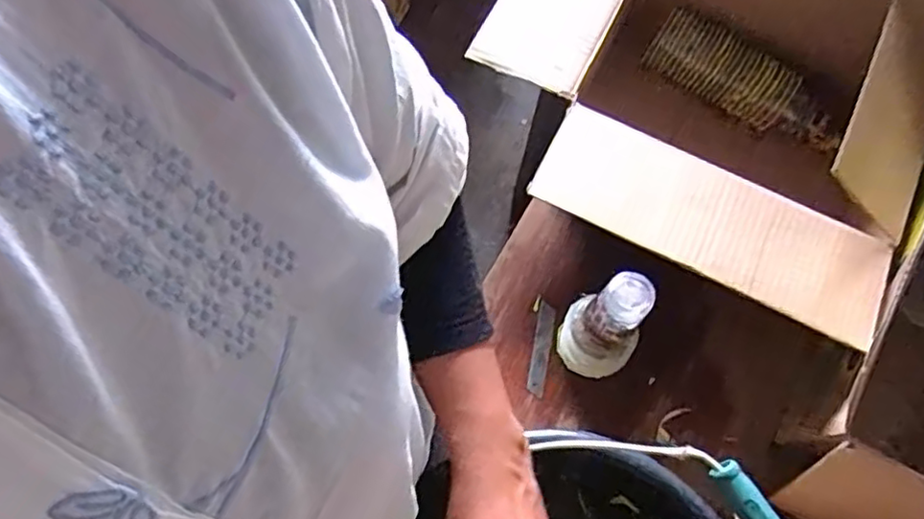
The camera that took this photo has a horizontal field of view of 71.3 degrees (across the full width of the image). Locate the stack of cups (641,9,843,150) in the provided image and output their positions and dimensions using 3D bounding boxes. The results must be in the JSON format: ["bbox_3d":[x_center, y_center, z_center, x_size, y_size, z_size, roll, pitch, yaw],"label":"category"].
[{"bbox_3d":[0.340,-0.213,0.758,0.245,0.062,0.069,31,74,10],"label":"stack of cups"}]

